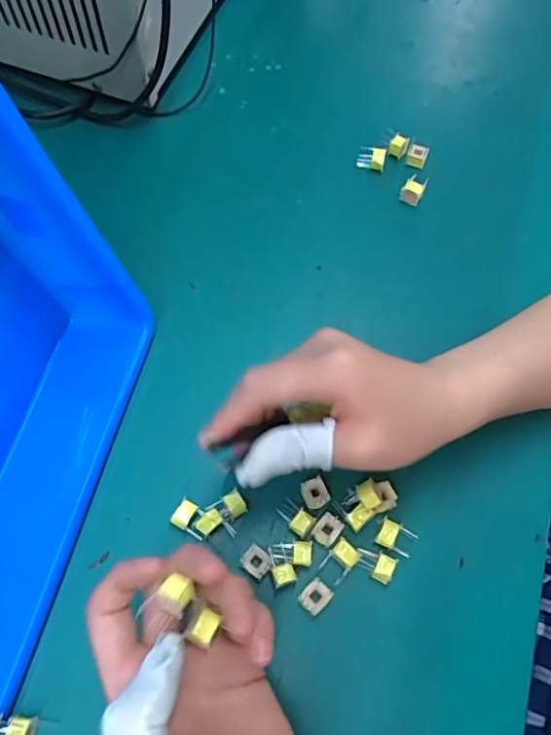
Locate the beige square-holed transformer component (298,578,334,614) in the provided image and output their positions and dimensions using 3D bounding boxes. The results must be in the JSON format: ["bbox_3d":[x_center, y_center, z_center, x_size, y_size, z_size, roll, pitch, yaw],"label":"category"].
[{"bbox_3d":[0.023,0.135,0.320,0.014,0.020,0.017,38,68,13],"label":"beige square-holed transformer component"}]

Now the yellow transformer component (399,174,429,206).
[{"bbox_3d":[0.114,-0.147,0.448,0.017,0.016,0.017,25,66,8],"label":"yellow transformer component"}]

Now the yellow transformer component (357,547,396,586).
[{"bbox_3d":[0.058,0.115,0.317,0.021,0.009,0.015,24,66,7],"label":"yellow transformer component"}]

